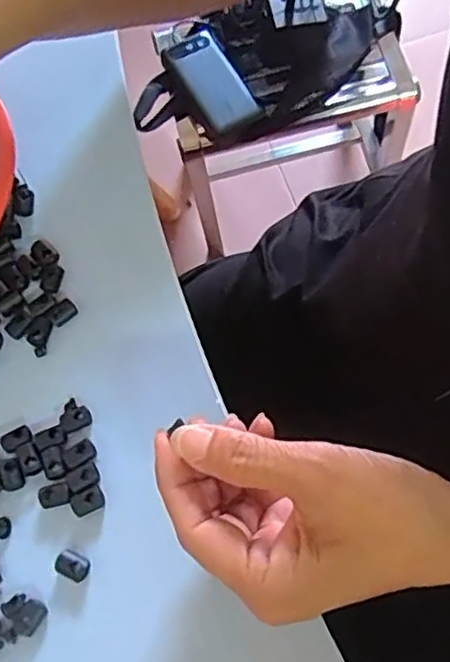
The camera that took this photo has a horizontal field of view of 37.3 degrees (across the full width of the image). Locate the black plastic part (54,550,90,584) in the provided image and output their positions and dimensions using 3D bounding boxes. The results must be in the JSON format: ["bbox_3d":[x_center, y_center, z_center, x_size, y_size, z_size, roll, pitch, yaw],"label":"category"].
[{"bbox_3d":[-0.072,0.110,0.313,0.016,0.004,0.012,23,74,12],"label":"black plastic part"}]

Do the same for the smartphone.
[{"bbox_3d":[-0.014,-0.293,0.794,0.058,0.134,0.004,-33,49,13],"label":"smartphone"}]

